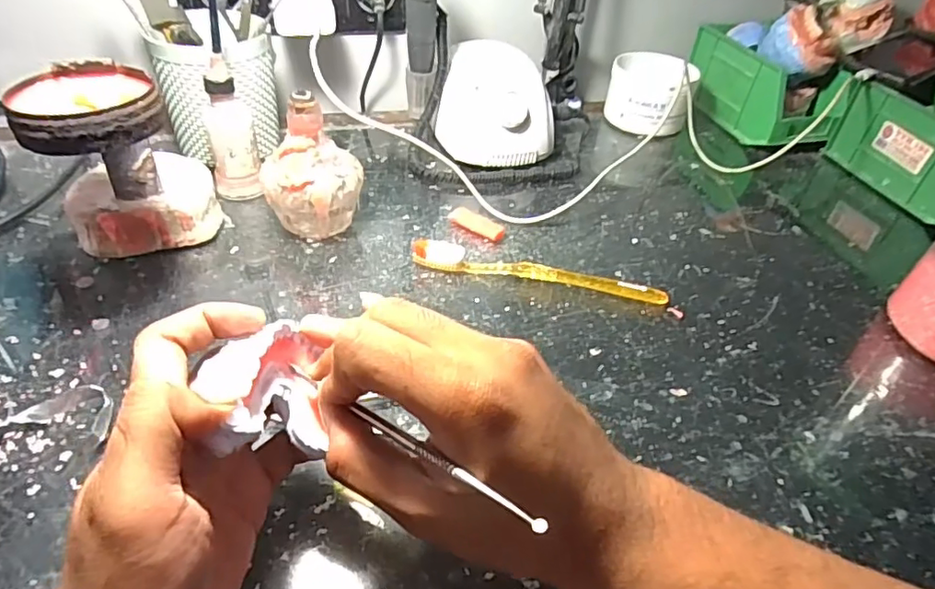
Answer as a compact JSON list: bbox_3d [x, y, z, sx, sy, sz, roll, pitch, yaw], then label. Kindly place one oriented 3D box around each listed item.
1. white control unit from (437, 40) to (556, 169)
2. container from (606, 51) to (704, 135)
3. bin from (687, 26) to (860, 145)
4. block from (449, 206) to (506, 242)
[{"bbox_3d":[0.029,-0.185,0.576,0.113,0.079,0.123,5,42,-1],"label":"white control unit"},{"bbox_3d":[0.201,-0.221,0.647,0.092,0.073,0.086,15,43,10],"label":"container"},{"bbox_3d":[0.334,-0.236,0.667,0.107,0.078,0.172,-8,44,-16],"label":"bin"},{"bbox_3d":[0.007,-0.058,0.485,0.050,0.011,0.017,26,46,21],"label":"block"}]

